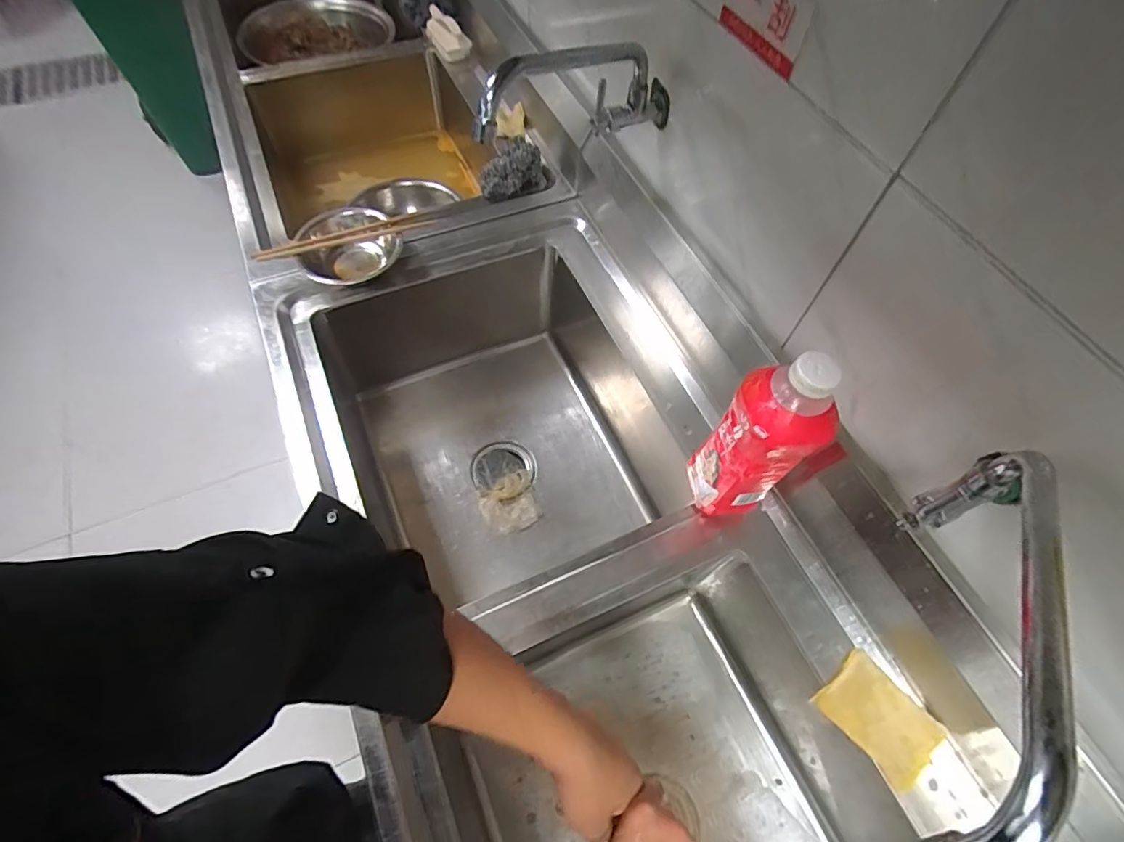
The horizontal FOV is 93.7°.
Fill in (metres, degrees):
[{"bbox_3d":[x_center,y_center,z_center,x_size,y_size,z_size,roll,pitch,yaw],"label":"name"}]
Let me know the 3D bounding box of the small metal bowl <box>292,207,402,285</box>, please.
[{"bbox_3d":[-0.326,-0.257,0.801,0.147,0.056,0.134,1,61,-2],"label":"small metal bowl"}]

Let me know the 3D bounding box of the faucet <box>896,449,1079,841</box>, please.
[{"bbox_3d":[0.258,0.103,0.314,0.048,0.103,0.308,33,40,15],"label":"faucet"}]

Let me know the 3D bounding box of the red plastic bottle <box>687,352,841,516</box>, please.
[{"bbox_3d":[0.204,0.025,0.547,0.073,0.249,0.087,-11,62,-9],"label":"red plastic bottle"}]

